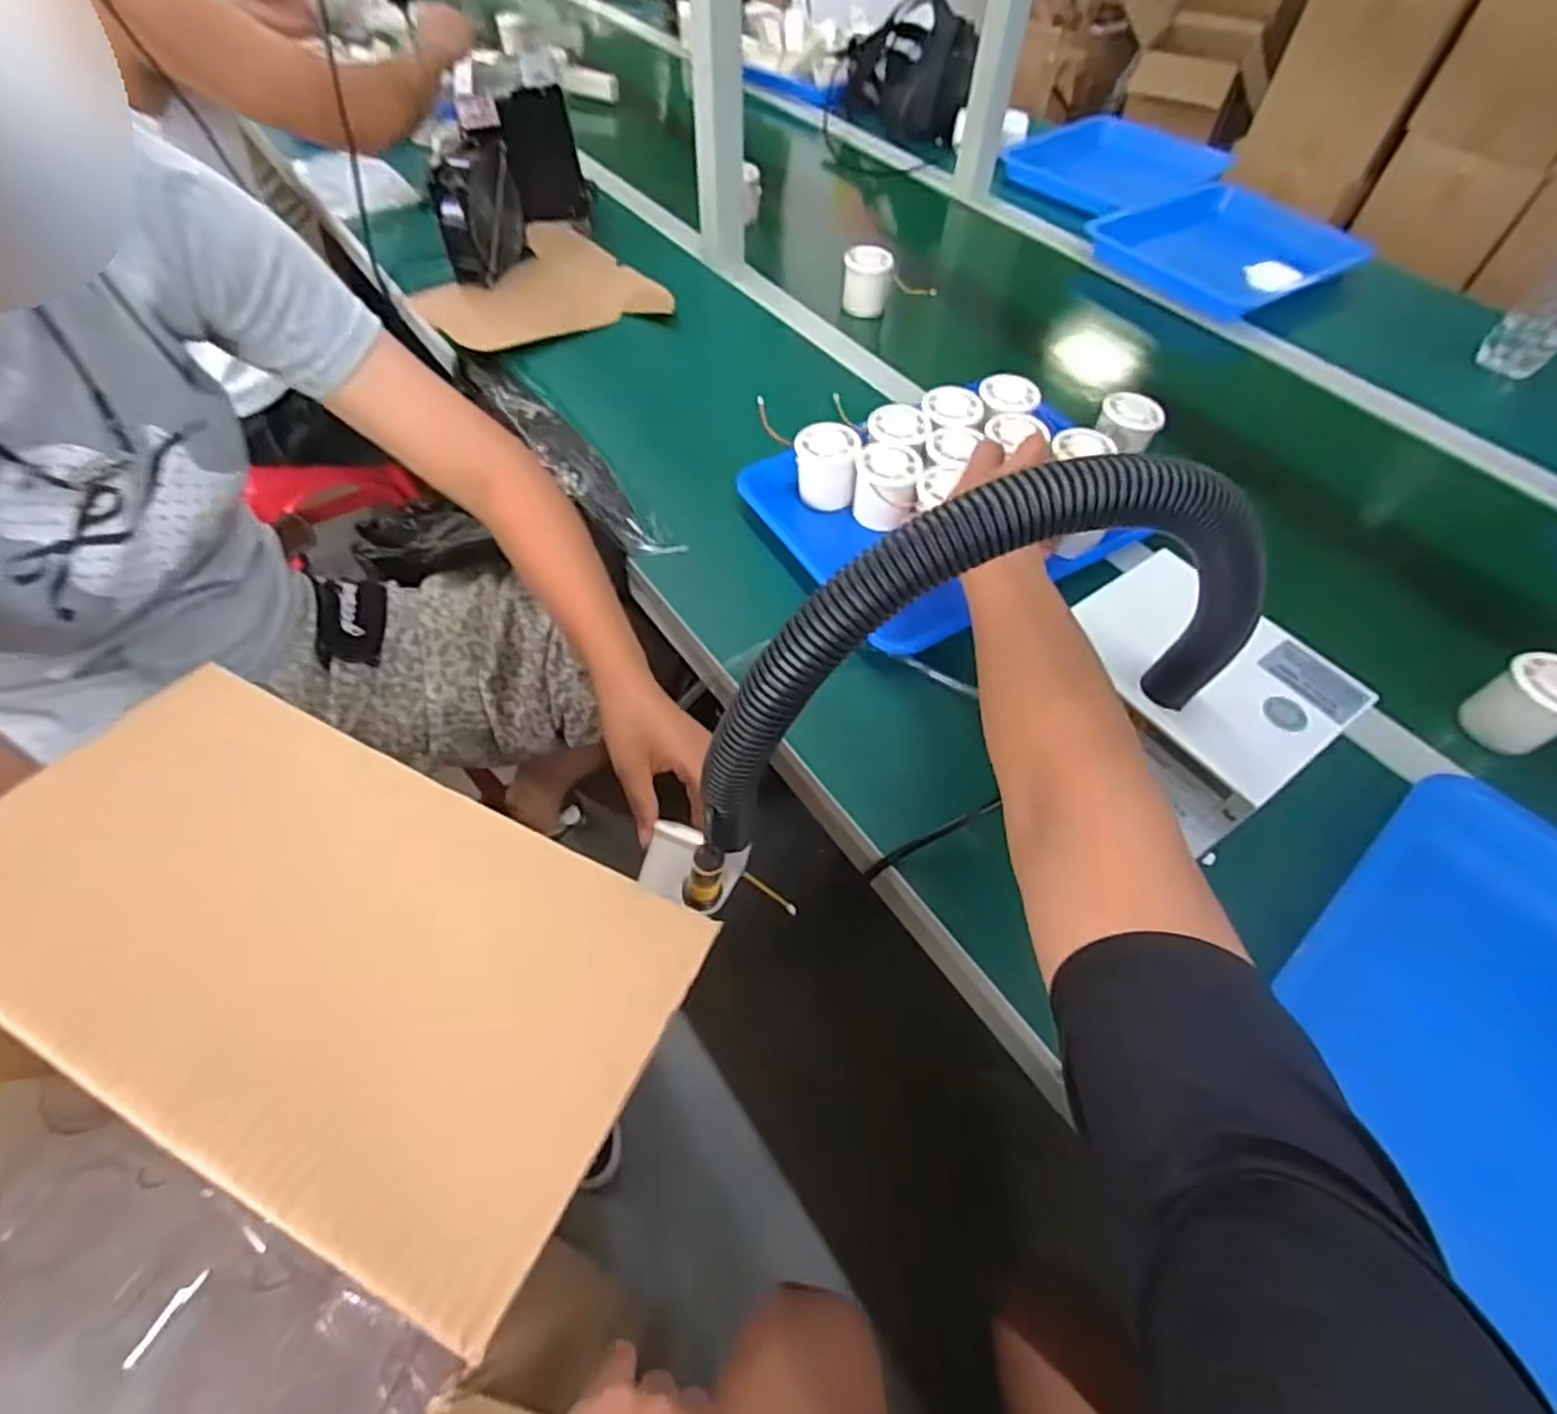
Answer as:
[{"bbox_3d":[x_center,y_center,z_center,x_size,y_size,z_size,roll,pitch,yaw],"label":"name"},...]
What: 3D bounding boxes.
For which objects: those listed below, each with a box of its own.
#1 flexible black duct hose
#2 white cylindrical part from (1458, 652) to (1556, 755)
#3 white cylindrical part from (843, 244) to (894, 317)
[{"bbox_3d":[0.106,-0.021,0.346,0.289,0.187,0.045,-16,56,-16],"label":"flexible black duct hose"},{"bbox_3d":[0.562,0.001,0.547,0.051,0.074,0.055,3,53,-3],"label":"white cylindrical part"},{"bbox_3d":[0.104,-0.506,0.865,0.052,0.061,0.052,3,53,-3],"label":"white cylindrical part"}]

